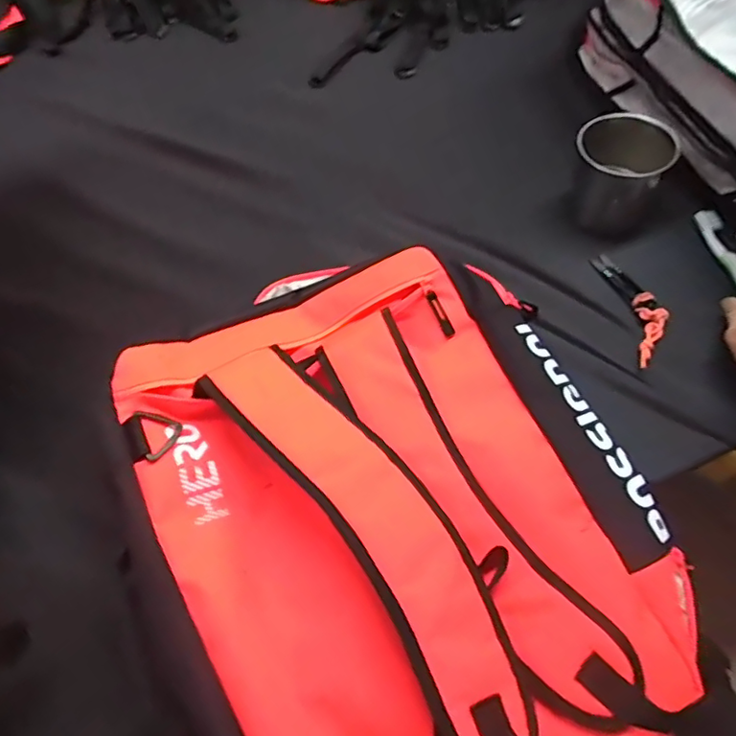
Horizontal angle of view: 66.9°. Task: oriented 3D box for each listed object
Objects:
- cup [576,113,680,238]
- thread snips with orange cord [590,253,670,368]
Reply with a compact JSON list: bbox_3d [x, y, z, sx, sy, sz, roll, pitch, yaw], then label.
[{"bbox_3d":[0.294,-0.229,0.659,0.098,0.088,0.105,-2,59,3],"label":"cup"},{"bbox_3d":[0.287,-0.067,0.595,0.045,0.021,0.152,-7,59,1],"label":"thread snips with orange cord"}]

